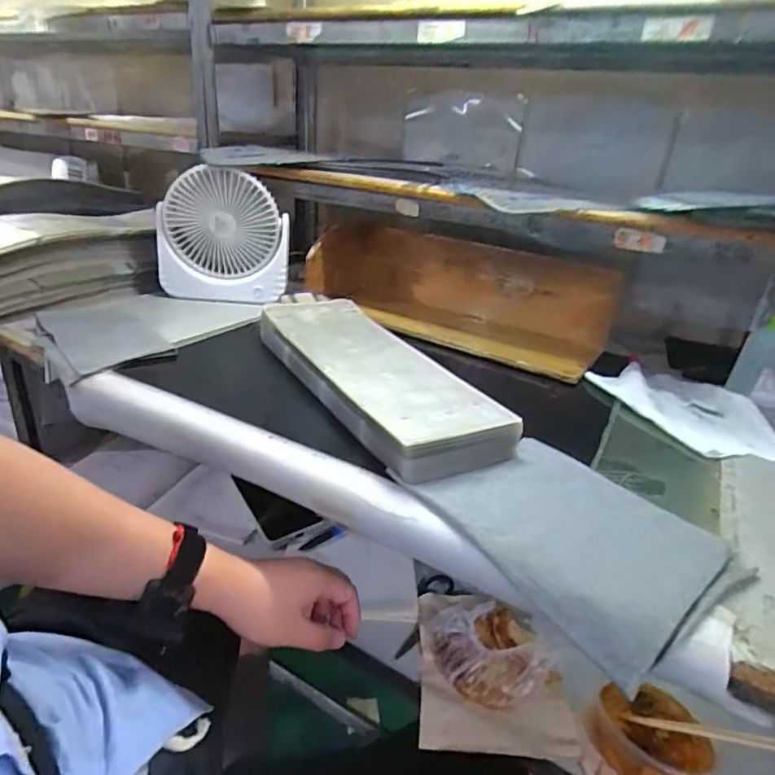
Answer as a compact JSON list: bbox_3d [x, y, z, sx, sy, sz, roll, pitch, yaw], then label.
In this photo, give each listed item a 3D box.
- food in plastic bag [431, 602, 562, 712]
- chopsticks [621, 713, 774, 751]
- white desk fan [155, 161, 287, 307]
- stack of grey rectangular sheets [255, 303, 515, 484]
[{"bbox_3d":[0.099,0.241,0.493,0.101,0.036,0.096,-8,28,-29],"label":"food in plastic bag"},{"bbox_3d":[0.262,0.258,0.389,0.165,0.013,0.013,-13,10,38],"label":"chopsticks"},{"bbox_3d":[-0.259,-0.239,0.845,0.195,0.193,0.049,0,25,-13],"label":"white desk fan"},{"bbox_3d":[-0.024,-0.023,0.581,0.132,0.036,0.369,-9,28,-29],"label":"stack of grey rectangular sheets"}]

